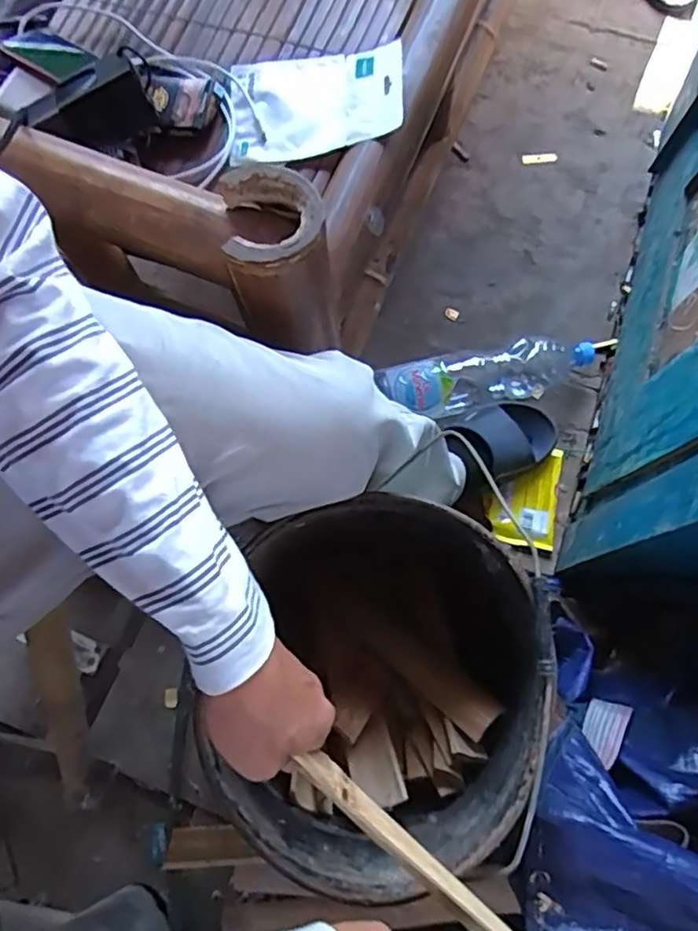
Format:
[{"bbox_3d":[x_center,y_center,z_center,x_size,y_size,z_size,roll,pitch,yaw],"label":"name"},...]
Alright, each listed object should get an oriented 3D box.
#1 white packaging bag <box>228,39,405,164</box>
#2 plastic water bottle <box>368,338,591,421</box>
[{"bbox_3d":[-0.036,-0.390,0.669,0.186,0.016,0.132,-5,70,11],"label":"white packaging bag"},{"bbox_3d":[0.214,-0.127,0.917,0.312,0.081,0.078,-11,75,-3],"label":"plastic water bottle"}]

